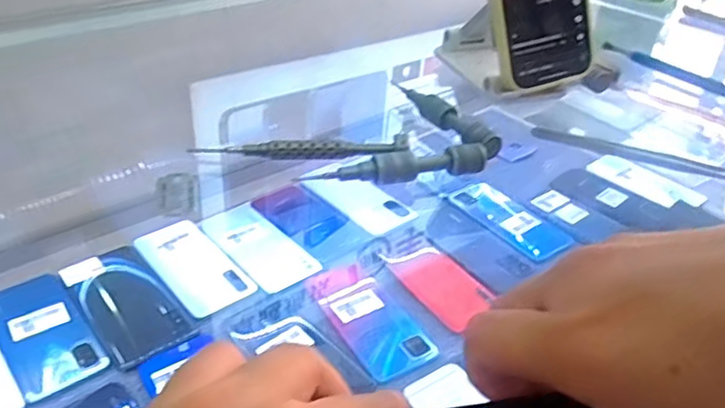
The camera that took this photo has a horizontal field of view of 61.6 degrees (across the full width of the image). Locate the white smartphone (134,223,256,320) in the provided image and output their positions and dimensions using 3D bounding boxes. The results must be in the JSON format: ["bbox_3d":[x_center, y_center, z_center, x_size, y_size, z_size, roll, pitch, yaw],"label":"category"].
[{"bbox_3d":[-0.193,0.063,0.687,0.076,0.010,0.163,-23,43,-33],"label":"white smartphone"}]

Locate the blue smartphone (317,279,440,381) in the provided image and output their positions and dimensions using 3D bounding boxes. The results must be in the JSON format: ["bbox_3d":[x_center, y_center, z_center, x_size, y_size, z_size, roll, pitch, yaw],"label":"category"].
[{"bbox_3d":[0.015,0.124,0.623,0.070,0.010,0.126,-17,40,-27],"label":"blue smartphone"}]

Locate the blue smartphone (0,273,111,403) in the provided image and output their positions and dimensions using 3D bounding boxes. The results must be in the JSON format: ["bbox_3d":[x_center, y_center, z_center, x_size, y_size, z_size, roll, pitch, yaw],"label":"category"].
[{"bbox_3d":[-0.314,0.120,0.596,0.075,0.014,0.169,-24,43,-33],"label":"blue smartphone"}]

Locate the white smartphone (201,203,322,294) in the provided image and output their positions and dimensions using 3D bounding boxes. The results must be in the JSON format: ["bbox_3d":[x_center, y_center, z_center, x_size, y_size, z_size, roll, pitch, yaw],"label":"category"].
[{"bbox_3d":[-0.126,0.042,0.722,0.073,0.015,0.165,-25,43,-34],"label":"white smartphone"}]

